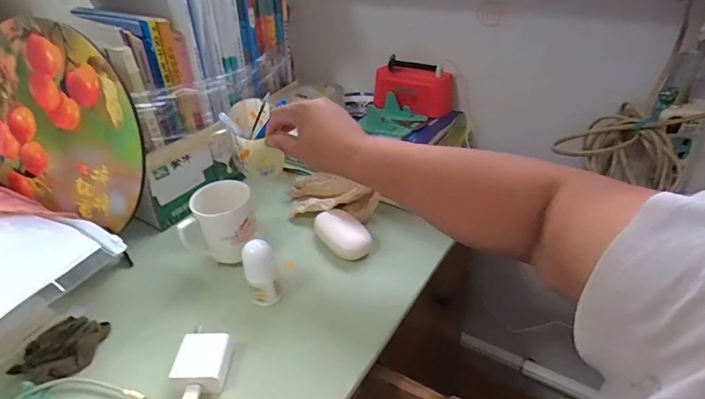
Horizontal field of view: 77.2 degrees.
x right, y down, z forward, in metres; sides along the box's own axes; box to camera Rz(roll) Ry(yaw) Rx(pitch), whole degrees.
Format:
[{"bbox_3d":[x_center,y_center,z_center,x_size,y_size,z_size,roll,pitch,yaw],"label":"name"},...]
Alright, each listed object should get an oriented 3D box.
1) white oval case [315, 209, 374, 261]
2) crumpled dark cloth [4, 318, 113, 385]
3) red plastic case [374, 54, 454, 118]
[{"bbox_3d":[-0.015,0.047,0.600,0.051,0.027,0.093,-25,41,-28],"label":"white oval case"},{"bbox_3d":[-0.307,0.158,0.470,0.052,0.026,0.087,19,41,28],"label":"crumpled dark cloth"},{"bbox_3d":[0.104,-0.190,0.757,0.135,0.074,0.051,4,36,10],"label":"red plastic case"}]

